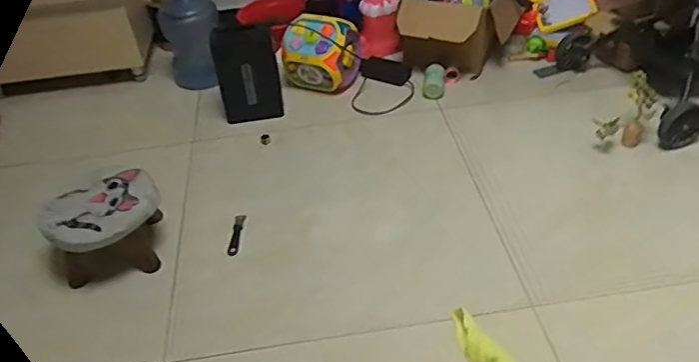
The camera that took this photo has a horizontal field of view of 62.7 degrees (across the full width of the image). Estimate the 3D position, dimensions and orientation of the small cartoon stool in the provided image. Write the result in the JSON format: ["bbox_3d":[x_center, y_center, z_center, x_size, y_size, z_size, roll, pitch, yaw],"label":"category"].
[{"bbox_3d":[-0.578,0.118,1.387,0.257,0.189,0.198,-23,45,-18],"label":"small cartoon stool"}]

